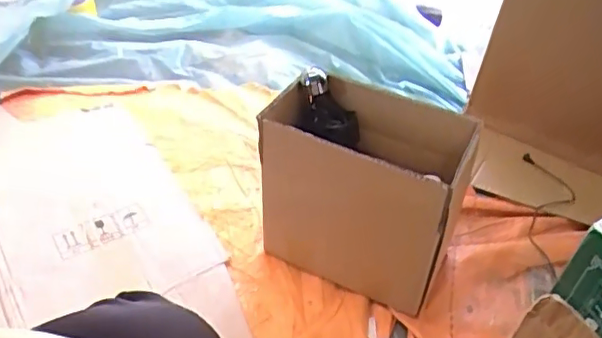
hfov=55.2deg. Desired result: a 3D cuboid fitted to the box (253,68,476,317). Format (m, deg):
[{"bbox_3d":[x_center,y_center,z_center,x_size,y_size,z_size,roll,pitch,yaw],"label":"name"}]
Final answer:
[{"bbox_3d":[0.081,0.038,0.818,0.265,0.263,0.175,21,45,17],"label":"box"}]

